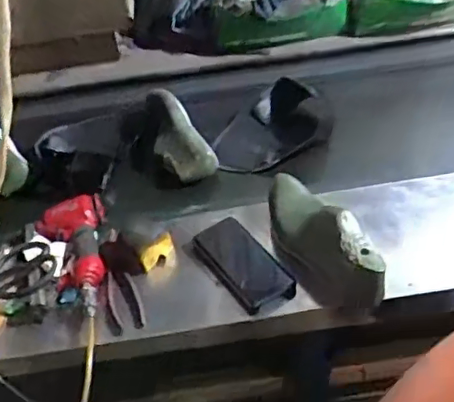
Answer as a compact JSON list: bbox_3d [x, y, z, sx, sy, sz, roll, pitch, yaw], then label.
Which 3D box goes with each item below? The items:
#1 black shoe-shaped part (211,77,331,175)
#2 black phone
[{"bbox_3d":[0.078,-0.131,1.071,0.228,0.087,0.131,-24,47,-16],"label":"black shoe-shaped part"},{"bbox_3d":[0.022,0.092,0.866,0.083,0.010,0.174,-33,50,-12],"label":"black phone"}]

